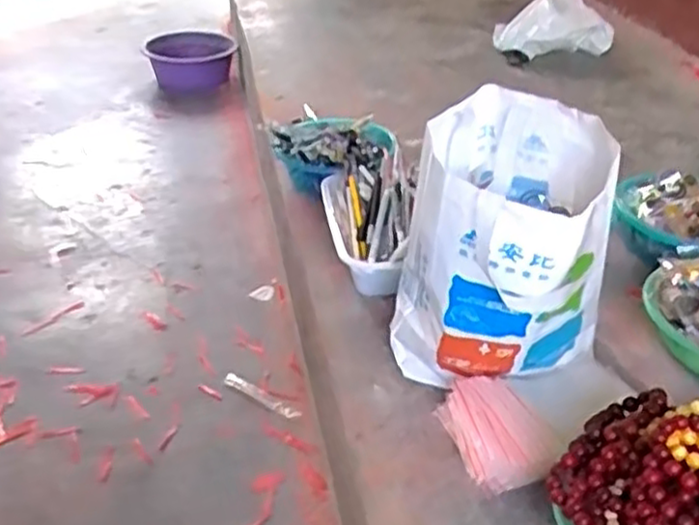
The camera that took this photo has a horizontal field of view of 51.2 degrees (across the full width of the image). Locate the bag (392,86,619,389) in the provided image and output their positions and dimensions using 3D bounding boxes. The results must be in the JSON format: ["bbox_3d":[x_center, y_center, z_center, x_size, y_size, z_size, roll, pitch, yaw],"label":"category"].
[{"bbox_3d":[0.176,0.000,0.841,0.224,0.317,0.229,14,37,17],"label":"bag"}]

